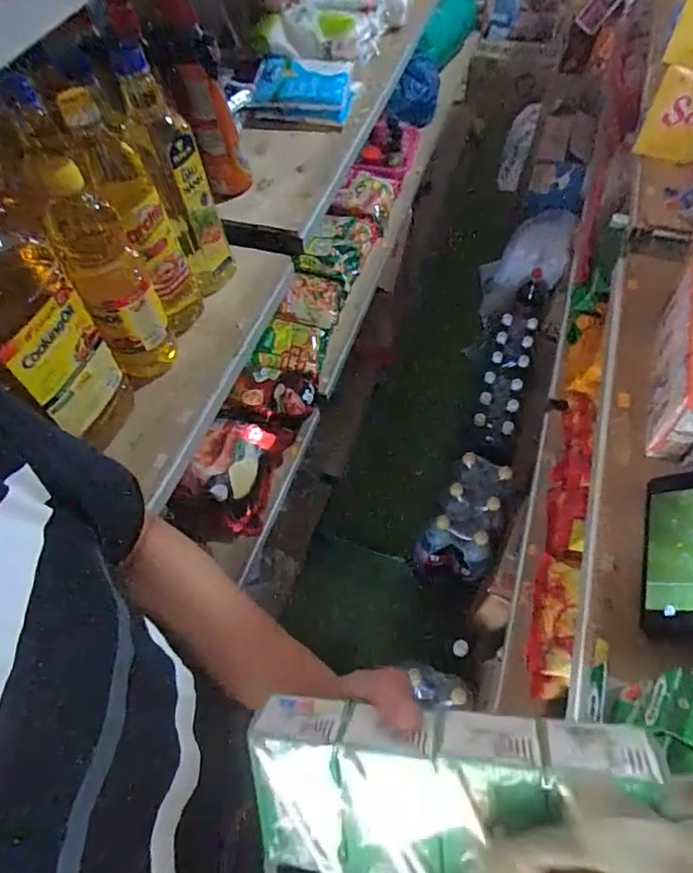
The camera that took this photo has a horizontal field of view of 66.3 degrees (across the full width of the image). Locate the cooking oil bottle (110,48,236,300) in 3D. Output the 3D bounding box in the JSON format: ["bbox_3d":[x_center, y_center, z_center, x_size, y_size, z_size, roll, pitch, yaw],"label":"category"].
[{"bbox_3d":[-0.204,-0.308,0.658,0.073,0.272,0.091,-19,59,-9],"label":"cooking oil bottle"}]

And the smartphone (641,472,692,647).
[{"bbox_3d":[0.328,0.109,0.507,0.013,0.080,0.176,37,57,-28],"label":"smartphone"}]

